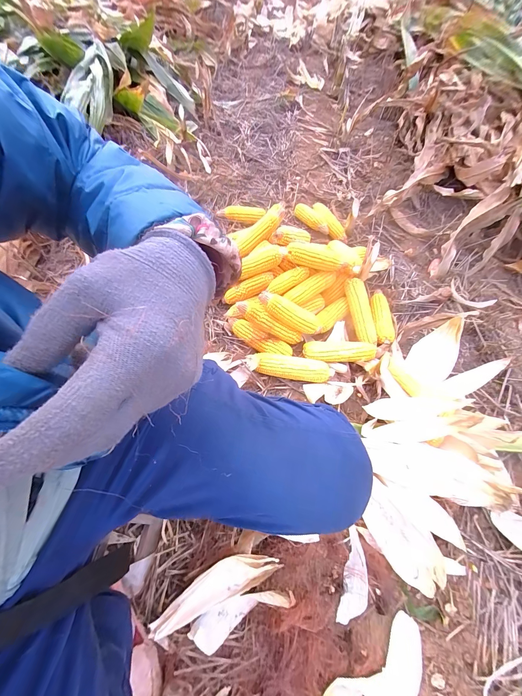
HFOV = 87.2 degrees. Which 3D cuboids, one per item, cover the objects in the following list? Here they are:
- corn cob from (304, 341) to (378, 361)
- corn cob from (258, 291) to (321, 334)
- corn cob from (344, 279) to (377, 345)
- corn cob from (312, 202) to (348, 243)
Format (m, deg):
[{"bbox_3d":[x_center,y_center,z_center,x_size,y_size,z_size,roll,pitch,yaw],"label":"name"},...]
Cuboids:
[{"bbox_3d":[0.211,0.009,0.740,0.192,0.044,0.053,2,60,-5],"label":"corn cob"},{"bbox_3d":[0.077,-0.092,0.717,0.183,0.046,0.052,28,61,-12],"label":"corn cob"},{"bbox_3d":[0.291,-0.109,0.796,0.065,0.045,0.196,-16,91,-10],"label":"corn cob"},{"bbox_3d":[0.251,-0.475,1.037,0.055,0.044,0.220,-24,65,-19],"label":"corn cob"}]

